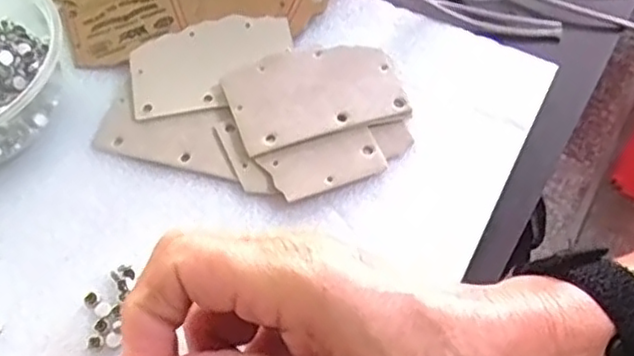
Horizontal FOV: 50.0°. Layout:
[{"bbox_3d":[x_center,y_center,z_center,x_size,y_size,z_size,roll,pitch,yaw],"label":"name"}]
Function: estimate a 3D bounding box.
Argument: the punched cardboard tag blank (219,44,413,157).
[{"bbox_3d":[-0.001,-0.045,0.341,0.085,0.005,0.056,-18,60,-9],"label":"punched cardboard tag blank"}]

